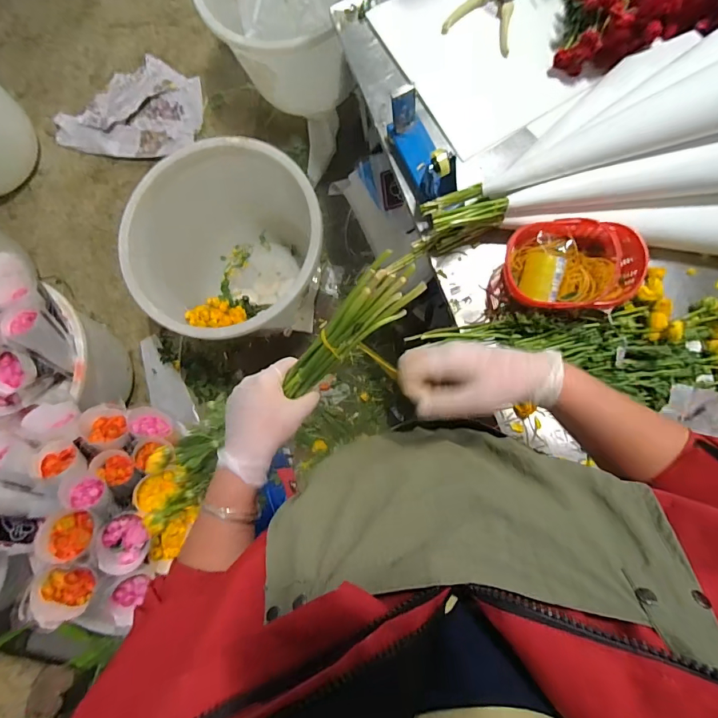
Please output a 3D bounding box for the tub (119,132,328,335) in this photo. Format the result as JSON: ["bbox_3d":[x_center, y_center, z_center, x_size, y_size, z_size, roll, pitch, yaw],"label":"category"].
[{"bbox_3d":[-0.383,-0.336,1.368,0.549,0.446,0.572,-1,82,6],"label":"tub"}]

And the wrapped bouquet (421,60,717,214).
[{"bbox_3d":[0.340,-0.320,0.632,0.492,0.067,0.091,-14,80,22],"label":"wrapped bouquet"}]

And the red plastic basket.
[{"bbox_3d":[0.337,-0.147,0.677,0.202,0.074,0.143,-3,82,5],"label":"red plastic basket"}]

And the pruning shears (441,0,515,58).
[{"bbox_3d":[0.254,-0.667,0.793,0.132,0.020,0.154,29,86,9],"label":"pruning shears"}]

